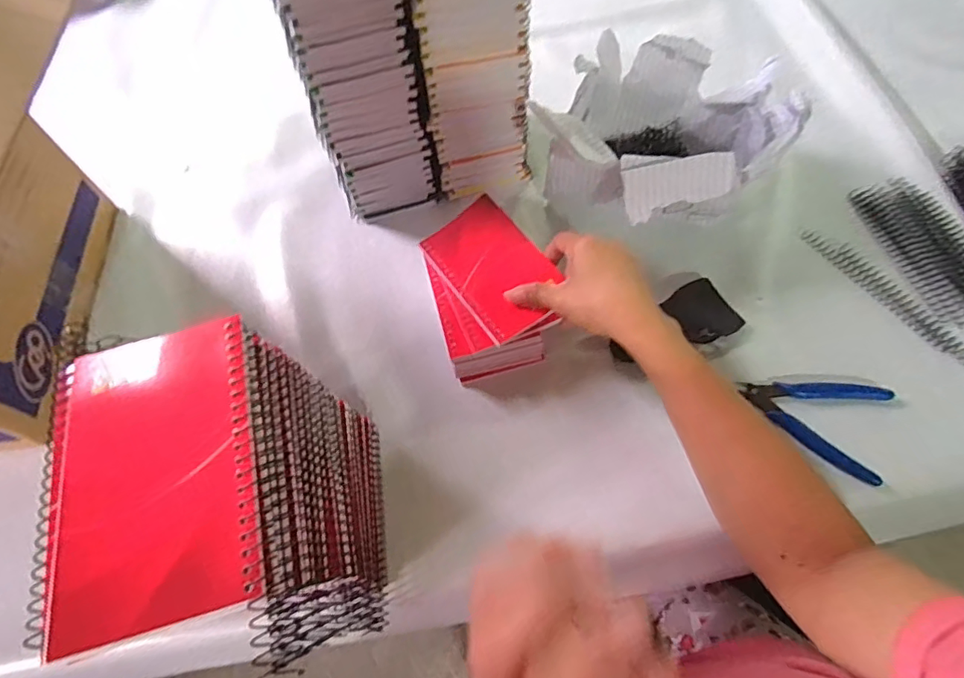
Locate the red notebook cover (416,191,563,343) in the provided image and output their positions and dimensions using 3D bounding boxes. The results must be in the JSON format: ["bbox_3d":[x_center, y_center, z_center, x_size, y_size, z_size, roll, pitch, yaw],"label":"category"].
[{"bbox_3d":[0.010,-0.064,0.464,0.079,0.004,0.124,-38,68,-1],"label":"red notebook cover"}]

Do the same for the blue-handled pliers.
[{"bbox_3d":[0.283,0.075,0.441,0.119,0.016,0.082,5,64,4],"label":"blue-handled pliers"}]

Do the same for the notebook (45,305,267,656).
[{"bbox_3d":[-0.142,0.055,0.234,0.080,0.015,0.132,-17,63,-4],"label":"notebook"}]

